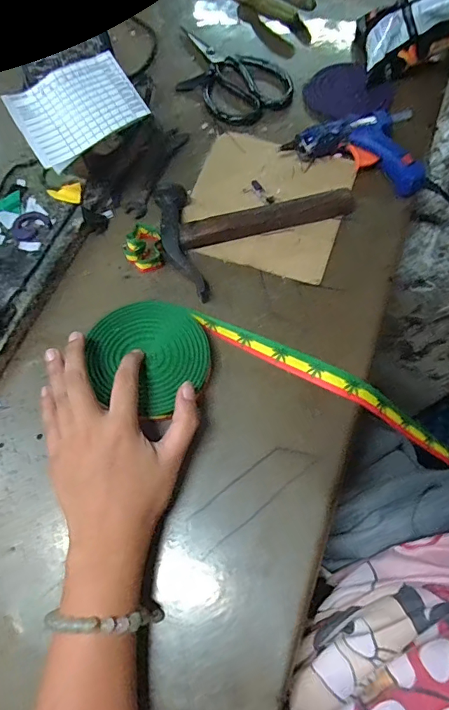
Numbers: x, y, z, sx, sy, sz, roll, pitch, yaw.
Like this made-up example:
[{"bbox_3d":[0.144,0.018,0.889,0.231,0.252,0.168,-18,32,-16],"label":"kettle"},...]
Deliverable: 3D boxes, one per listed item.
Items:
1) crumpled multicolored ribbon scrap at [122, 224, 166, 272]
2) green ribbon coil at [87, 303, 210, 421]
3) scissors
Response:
[{"bbox_3d":[-0.077,-0.102,0.418,0.035,0.018,0.045,-16,68,-5],"label":"crumpled multicolored ribbon scrap"},{"bbox_3d":[-0.060,0.002,0.368,0.095,0.022,0.100,0,68,1],"label":"green ribbon coil"},{"bbox_3d":[-0.003,-0.321,0.508,0.166,0.007,0.099,32,72,13],"label":"scissors"}]

